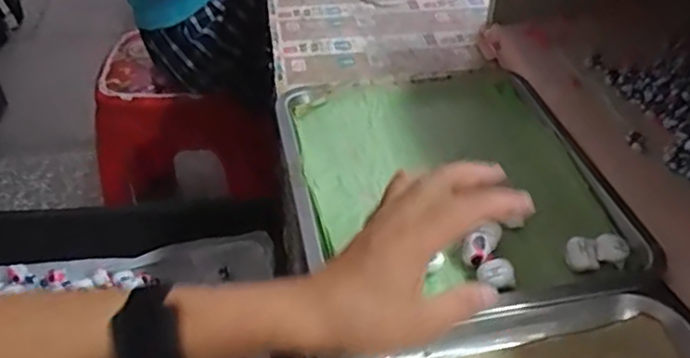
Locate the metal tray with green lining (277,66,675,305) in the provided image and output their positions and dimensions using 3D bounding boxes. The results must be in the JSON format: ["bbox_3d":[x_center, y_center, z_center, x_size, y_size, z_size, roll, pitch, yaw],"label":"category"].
[{"bbox_3d":[0.086,-0.002,0.567,0.262,0.029,0.300,-8,41,-7],"label":"metal tray with green lining"}]

